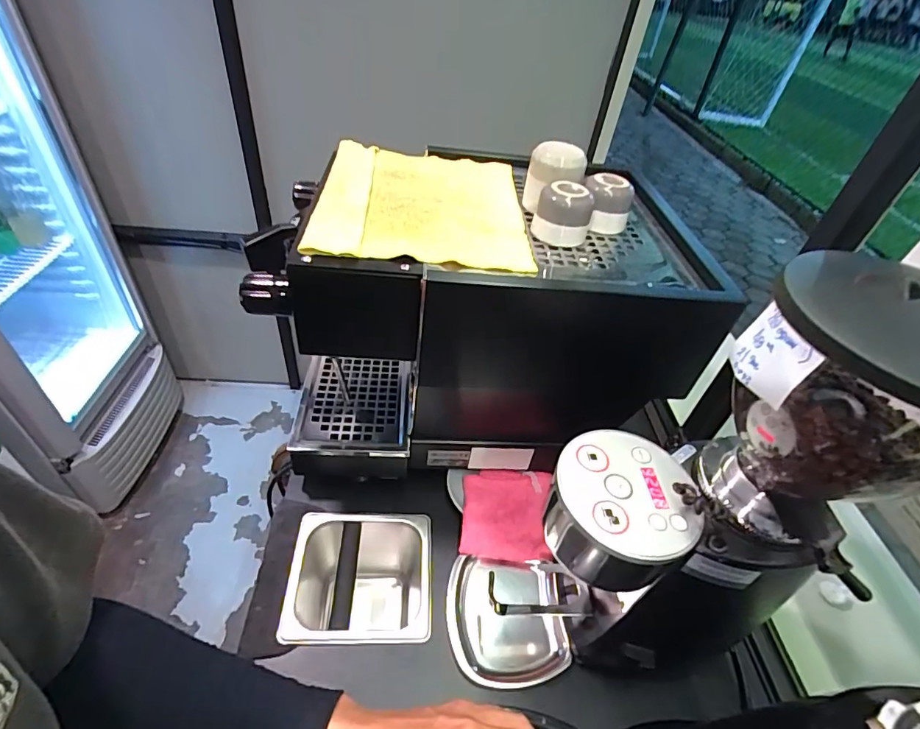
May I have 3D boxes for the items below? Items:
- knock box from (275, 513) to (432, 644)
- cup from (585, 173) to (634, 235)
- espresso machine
[{"bbox_3d":[-0.135,0.327,0.652,0.181,0.197,0.169,2,43,-6],"label":"knock box"},{"bbox_3d":[0.175,-0.189,0.553,0.060,0.050,0.070,17,44,10],"label":"cup"},{"bbox_3d":[0.013,-0.075,0.651,0.479,0.355,0.332,3,43,-5],"label":"espresso machine"}]

